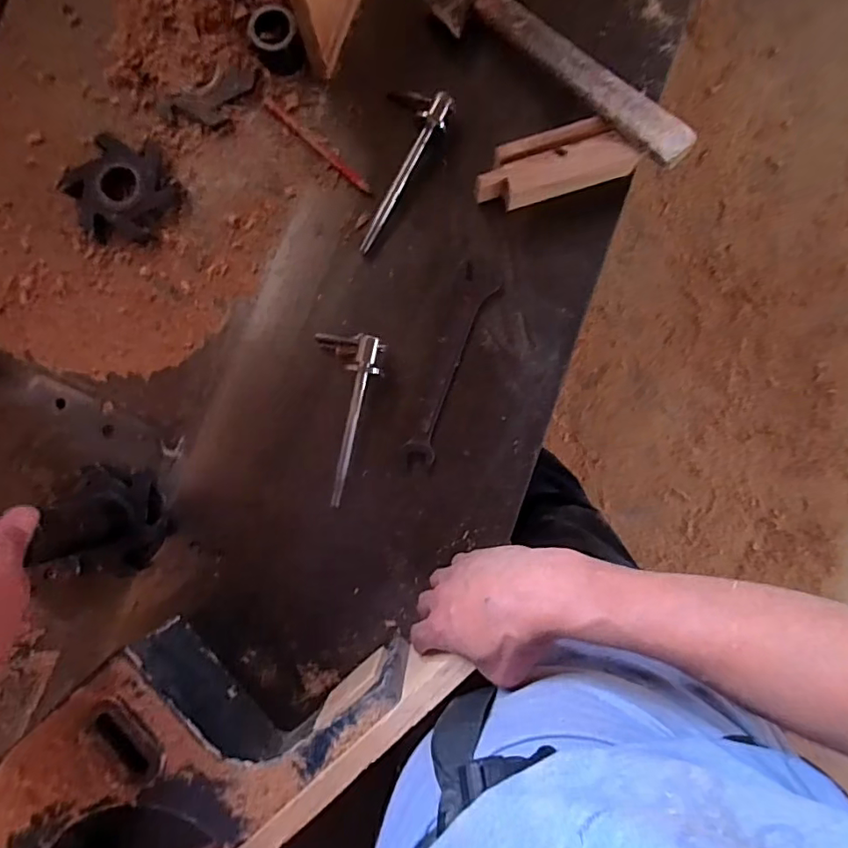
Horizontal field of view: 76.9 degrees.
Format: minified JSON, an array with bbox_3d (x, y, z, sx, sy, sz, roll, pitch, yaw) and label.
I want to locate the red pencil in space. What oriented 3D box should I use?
[{"bbox_3d":[-0.109,-0.284,0.548,0.144,0.004,0.010,40,89,3],"label":"red pencil"}]

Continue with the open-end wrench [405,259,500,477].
[{"bbox_3d":[0.024,-0.057,0.524,0.038,0.005,0.196,21,89,2],"label":"open-end wrench"}]

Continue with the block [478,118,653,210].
[{"bbox_3d":[0.128,-0.251,0.523,0.153,0.047,0.054,-16,87,1],"label":"block"}]

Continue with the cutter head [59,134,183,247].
[{"bbox_3d":[-0.313,-0.241,0.551,0.104,0.016,0.115,-32,87,0],"label":"cutter head"}]

